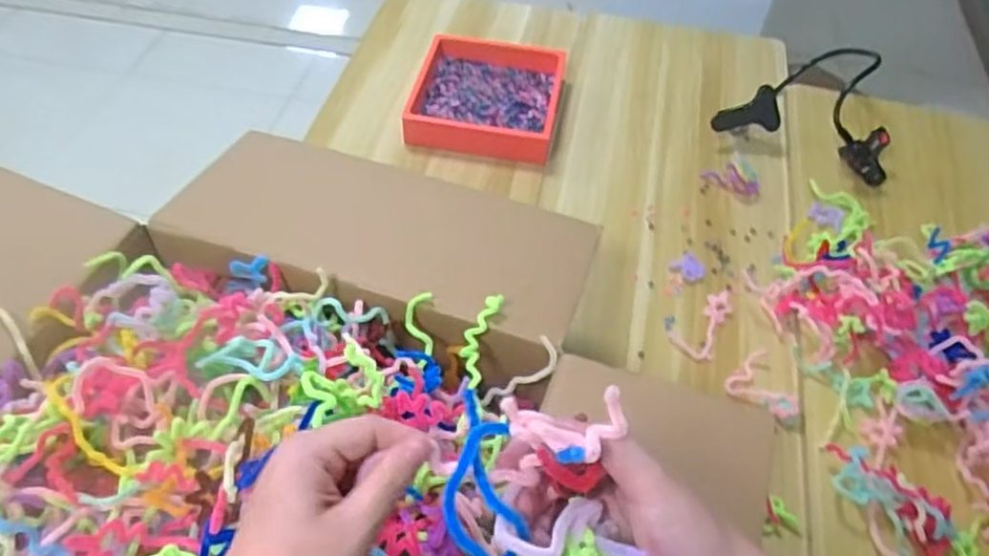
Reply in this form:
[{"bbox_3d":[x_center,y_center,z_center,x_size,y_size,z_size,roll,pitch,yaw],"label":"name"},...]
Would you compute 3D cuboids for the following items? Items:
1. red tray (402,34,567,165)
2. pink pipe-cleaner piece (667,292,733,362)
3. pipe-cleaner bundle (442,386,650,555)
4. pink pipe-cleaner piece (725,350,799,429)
[{"bbox_3d":[-0.010,-0.324,1.261,0.253,0.054,0.284,10,48,3],"label":"red tray"},{"bbox_3d":[0.301,0.067,0.992,0.124,0.013,0.060,-33,59,-31],"label":"pink pipe-cleaner piece"},{"bbox_3d":[0.026,0.111,0.358,0.098,0.088,0.077,8,48,1],"label":"pipe-cleaner bundle"},{"bbox_3d":[0.363,0.139,0.921,0.096,0.019,0.078,38,54,25],"label":"pink pipe-cleaner piece"}]

